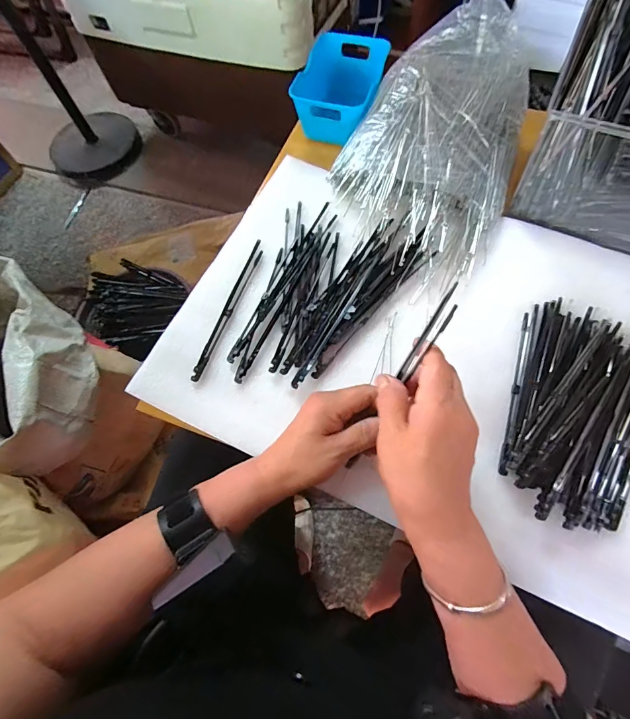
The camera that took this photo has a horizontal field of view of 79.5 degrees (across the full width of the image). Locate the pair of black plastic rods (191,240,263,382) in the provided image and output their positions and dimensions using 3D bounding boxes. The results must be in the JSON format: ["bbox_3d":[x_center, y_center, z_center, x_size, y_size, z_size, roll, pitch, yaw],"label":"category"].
[{"bbox_3d":[-0.095,-0.059,0.430,0.013,0.006,0.184,16,68,10],"label":"pair of black plastic rods"}]

